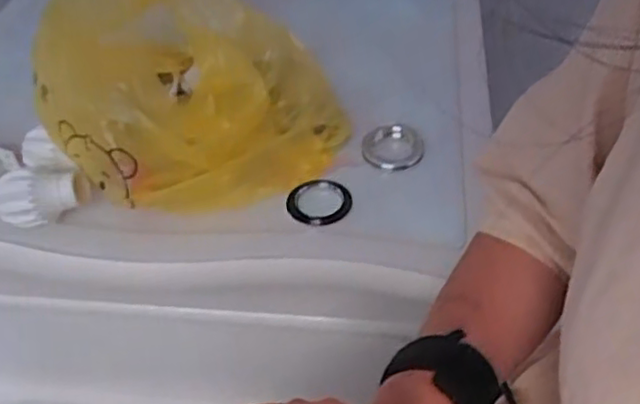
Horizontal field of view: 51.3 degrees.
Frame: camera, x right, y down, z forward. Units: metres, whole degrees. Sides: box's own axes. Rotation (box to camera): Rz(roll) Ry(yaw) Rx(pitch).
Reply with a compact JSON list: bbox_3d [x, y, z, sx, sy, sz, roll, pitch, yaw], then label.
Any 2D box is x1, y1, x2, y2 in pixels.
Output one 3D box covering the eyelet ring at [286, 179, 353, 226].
[{"bbox_3d":[-0.001,-0.001,0.655,0.063,0.015,0.058,-2,45,2],"label":"eyelet ring"}]

